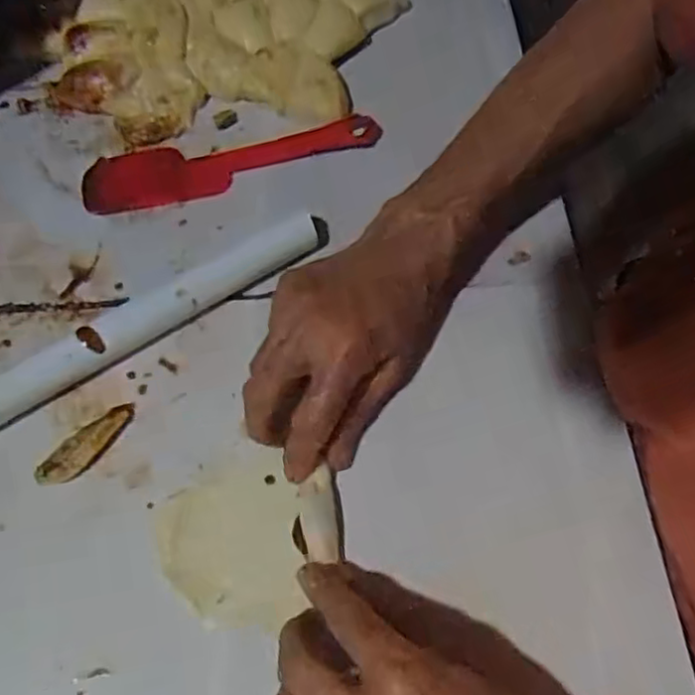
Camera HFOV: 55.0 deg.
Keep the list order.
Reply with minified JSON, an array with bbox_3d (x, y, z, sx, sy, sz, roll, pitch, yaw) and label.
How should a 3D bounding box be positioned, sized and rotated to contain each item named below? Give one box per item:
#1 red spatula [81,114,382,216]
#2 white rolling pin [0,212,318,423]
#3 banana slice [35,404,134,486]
[{"bbox_3d":[-0.077,-0.130,0.459,0.205,0.011,0.047,-12,65,-8],"label":"red spatula"},{"bbox_3d":[-0.119,-0.017,0.395,0.227,0.028,0.026,-33,69,-17],"label":"white rolling pin"},{"bbox_3d":[-0.143,0.054,0.370,0.019,0.011,0.060,39,68,16],"label":"banana slice"}]

